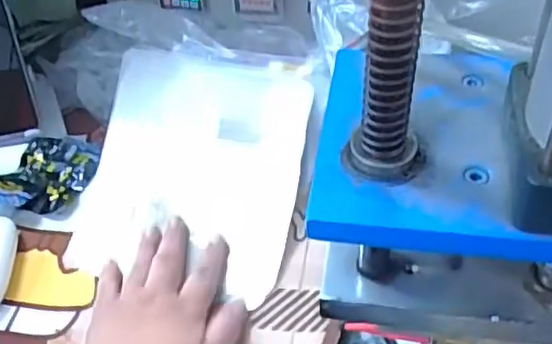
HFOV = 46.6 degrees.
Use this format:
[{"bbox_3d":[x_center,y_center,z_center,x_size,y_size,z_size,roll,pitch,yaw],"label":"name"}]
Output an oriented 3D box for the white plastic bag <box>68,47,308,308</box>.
[{"bbox_3d":[-0.071,-0.005,0.574,0.183,0.019,0.215,8,69,8],"label":"white plastic bag"}]

